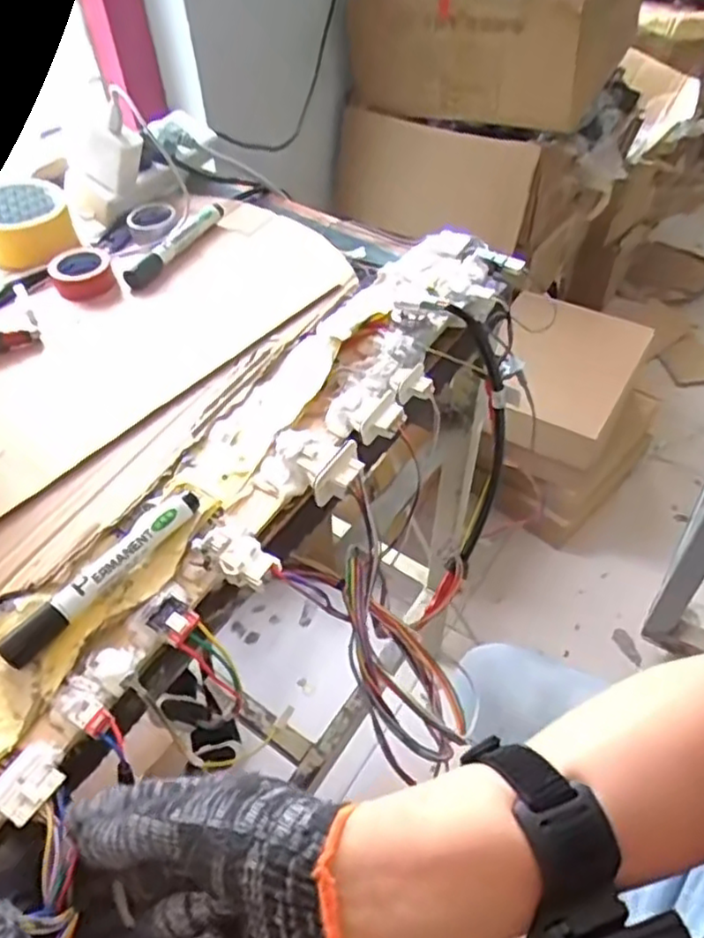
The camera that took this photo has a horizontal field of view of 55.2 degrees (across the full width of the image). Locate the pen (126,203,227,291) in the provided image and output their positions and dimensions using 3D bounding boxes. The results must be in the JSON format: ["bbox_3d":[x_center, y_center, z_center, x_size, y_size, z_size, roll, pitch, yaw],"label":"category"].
[{"bbox_3d":[-0.155,-0.202,0.601,0.019,0.020,0.121,25,54,22],"label":"pen"}]

